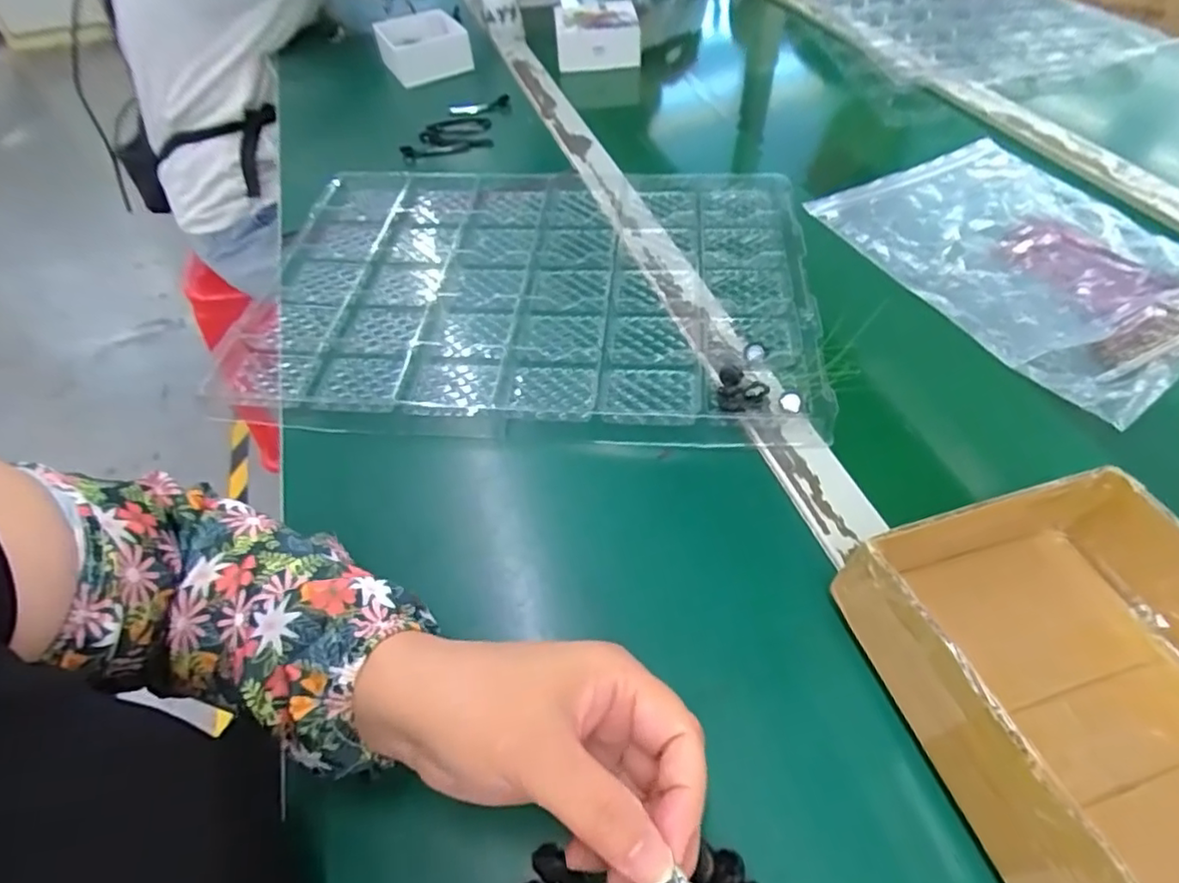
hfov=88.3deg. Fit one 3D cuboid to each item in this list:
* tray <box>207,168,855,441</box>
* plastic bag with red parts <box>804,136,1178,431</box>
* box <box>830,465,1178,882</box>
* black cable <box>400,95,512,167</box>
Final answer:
[{"bbox_3d":[-0.051,-0.135,0.499,0.435,0.020,0.309,4,51,6],"label":"tray"},{"bbox_3d":[0.366,-0.165,0.505,0.240,0.034,0.313,-24,53,-16],"label":"plastic bag with red parts"},{"bbox_3d":[0.229,0.118,0.254,0.164,0.064,0.205,-16,51,-10],"label":"box"},{"bbox_3d":[-0.144,-0.357,0.692,0.082,0.017,0.146,7,51,9],"label":"black cable"}]

